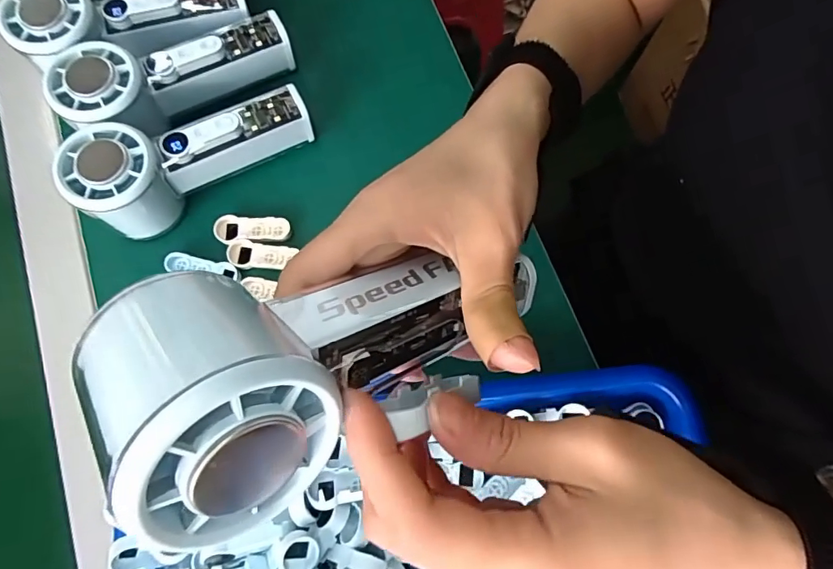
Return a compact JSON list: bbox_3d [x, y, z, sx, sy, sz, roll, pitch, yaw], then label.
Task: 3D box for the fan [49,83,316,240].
[{"bbox_3d":[-0.139,-0.081,0.318,0.145,0.053,0.060,-20,77,-3],"label":"fan"}]

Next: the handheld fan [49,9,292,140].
[{"bbox_3d":[-0.160,-0.138,0.339,0.150,0.047,0.055,-25,77,-19],"label":"handheld fan"}]

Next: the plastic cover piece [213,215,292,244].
[{"bbox_3d":[-0.112,-0.037,0.338,0.051,0.006,0.019,1,77,2],"label":"plastic cover piece"}]

